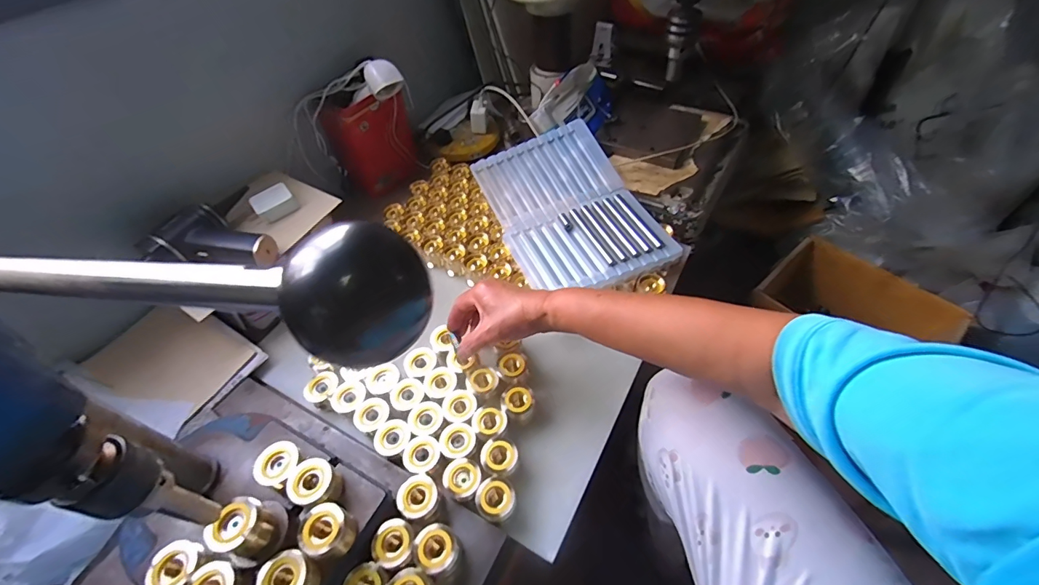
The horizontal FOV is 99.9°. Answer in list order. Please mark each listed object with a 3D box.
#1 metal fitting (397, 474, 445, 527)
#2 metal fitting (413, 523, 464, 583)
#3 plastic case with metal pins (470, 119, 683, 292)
[{"bbox_3d":[-0.101,0.216,0.452,0.040,0.030,0.043,-3,52,4],"label":"metal fitting"},{"bbox_3d":[-0.080,0.254,0.429,0.040,0.041,0.041,-3,52,4],"label":"metal fitting"},{"bbox_3d":[0.076,-0.137,0.704,0.225,0.052,0.329,-19,53,-9],"label":"plastic case with metal pins"}]

